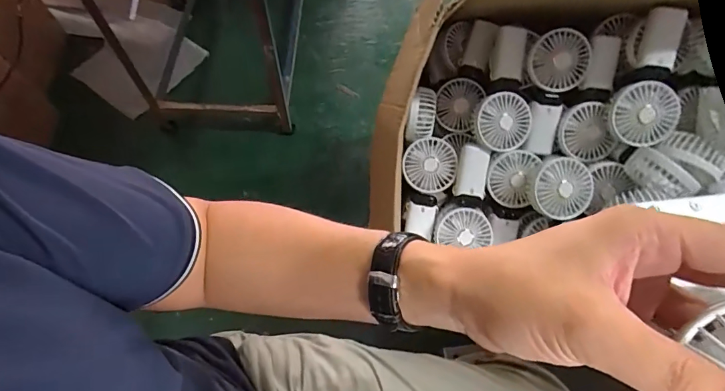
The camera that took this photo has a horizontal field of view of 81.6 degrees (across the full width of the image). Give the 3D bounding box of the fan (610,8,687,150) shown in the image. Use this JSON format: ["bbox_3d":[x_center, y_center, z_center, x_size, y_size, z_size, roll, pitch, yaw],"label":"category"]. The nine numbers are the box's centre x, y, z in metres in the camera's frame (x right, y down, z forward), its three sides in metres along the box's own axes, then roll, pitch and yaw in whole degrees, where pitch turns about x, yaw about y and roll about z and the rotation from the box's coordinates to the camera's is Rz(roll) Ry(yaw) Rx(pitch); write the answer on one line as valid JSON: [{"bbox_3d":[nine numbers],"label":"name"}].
[{"bbox_3d":[0.407,-0.163,0.591,0.087,0.035,0.184,10,96,3],"label":"fan"}]

